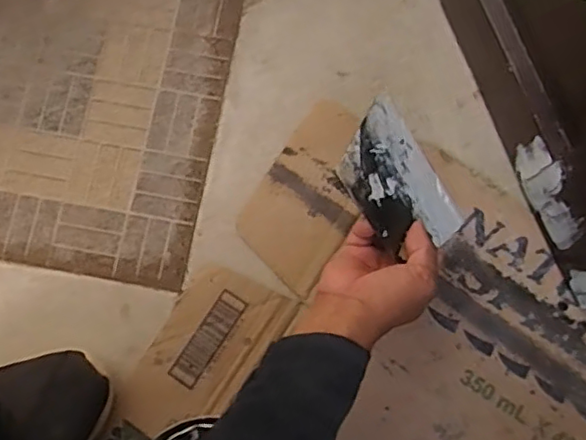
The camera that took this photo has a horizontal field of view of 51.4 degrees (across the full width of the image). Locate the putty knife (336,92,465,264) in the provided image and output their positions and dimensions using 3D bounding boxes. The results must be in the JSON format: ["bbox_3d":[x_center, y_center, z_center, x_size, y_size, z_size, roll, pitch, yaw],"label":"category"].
[{"bbox_3d":[0.091,-0.026,0.520,0.093,0.010,0.136,-48,114,-30],"label":"putty knife"}]

